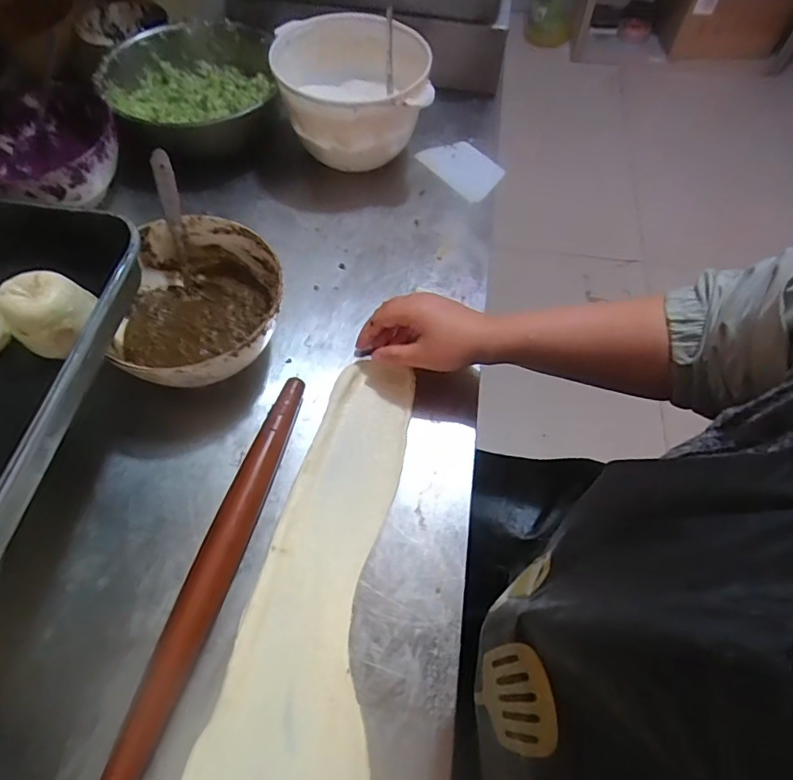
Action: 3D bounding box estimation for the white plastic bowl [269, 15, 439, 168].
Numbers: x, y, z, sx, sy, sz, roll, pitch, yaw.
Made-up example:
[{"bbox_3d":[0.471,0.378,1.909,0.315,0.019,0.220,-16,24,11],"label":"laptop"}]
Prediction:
[{"bbox_3d":[-0.047,-0.348,0.640,0.172,0.121,0.174,0,61,-1],"label":"white plastic bowl"}]

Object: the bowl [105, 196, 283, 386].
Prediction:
[{"bbox_3d":[-0.187,-0.074,0.507,0.154,0.086,0.178,4,61,1],"label":"bowl"}]

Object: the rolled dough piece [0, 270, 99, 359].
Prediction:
[{"bbox_3d":[-0.257,-0.059,0.389,0.045,0.044,0.057,40,67,19],"label":"rolled dough piece"}]

